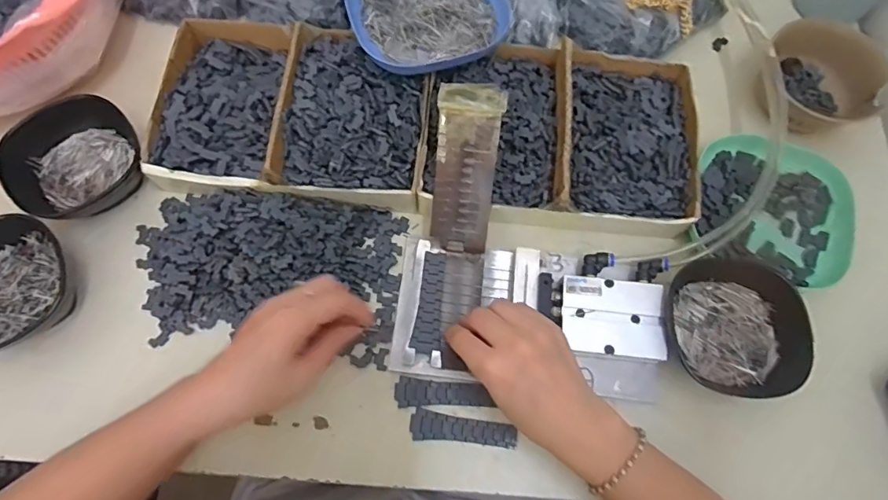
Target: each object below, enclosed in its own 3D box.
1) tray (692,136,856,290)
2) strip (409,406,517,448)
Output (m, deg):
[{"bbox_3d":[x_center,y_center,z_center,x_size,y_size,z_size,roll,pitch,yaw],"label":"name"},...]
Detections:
[{"bbox_3d":[0.301,-0.041,0.455,0.134,0.032,0.138,16,71,4],"label":"tray"},{"bbox_3d":[0.016,0.146,0.397,0.085,0.004,0.023,8,71,2],"label":"strip"}]

